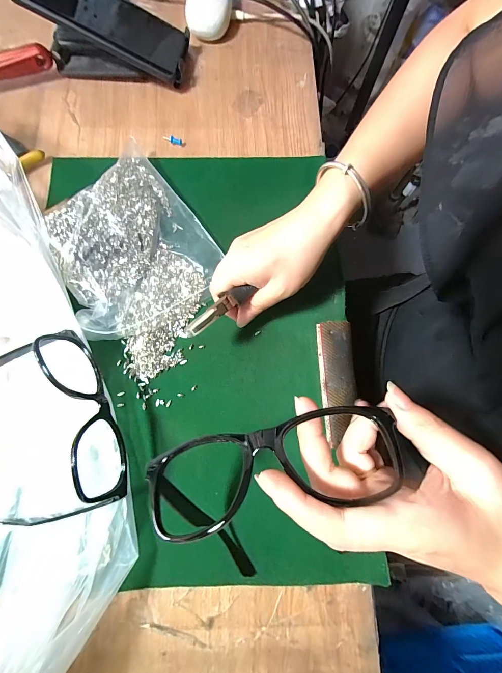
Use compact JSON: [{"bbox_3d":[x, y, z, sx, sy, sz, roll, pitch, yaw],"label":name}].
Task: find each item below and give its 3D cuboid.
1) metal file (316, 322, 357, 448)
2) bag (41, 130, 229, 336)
[{"bbox_3d":[0.083,0.041,0.282,0.033,0.005,0.114,-1,77,-3],"label":"metal file"},{"bbox_3d":[-0.124,-0.093,0.296,0.143,0.035,0.184,-36,80,-9],"label":"bag"}]

